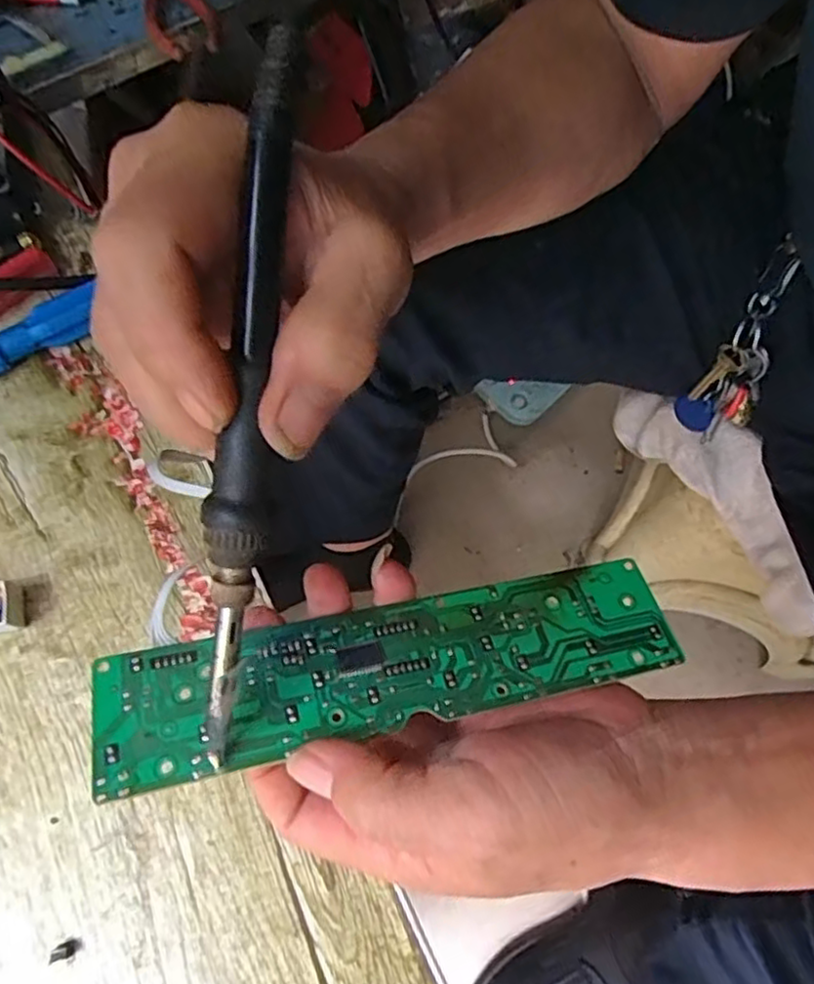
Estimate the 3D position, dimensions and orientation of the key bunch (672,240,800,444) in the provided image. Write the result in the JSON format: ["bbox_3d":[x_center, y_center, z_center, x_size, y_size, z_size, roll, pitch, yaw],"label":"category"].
[{"bbox_3d":[0.231,-0.098,0.454,0.046,0.144,0.031,11,39,4],"label":"key bunch"}]

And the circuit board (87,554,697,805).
[{"bbox_3d":[-0.001,0.060,0.235,0.204,0.004,0.046,-8,56,-15],"label":"circuit board"}]

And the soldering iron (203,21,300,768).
[{"bbox_3d":[-0.044,-0.017,0.187,0.017,0.020,0.200,8,100,3],"label":"soldering iron"}]

